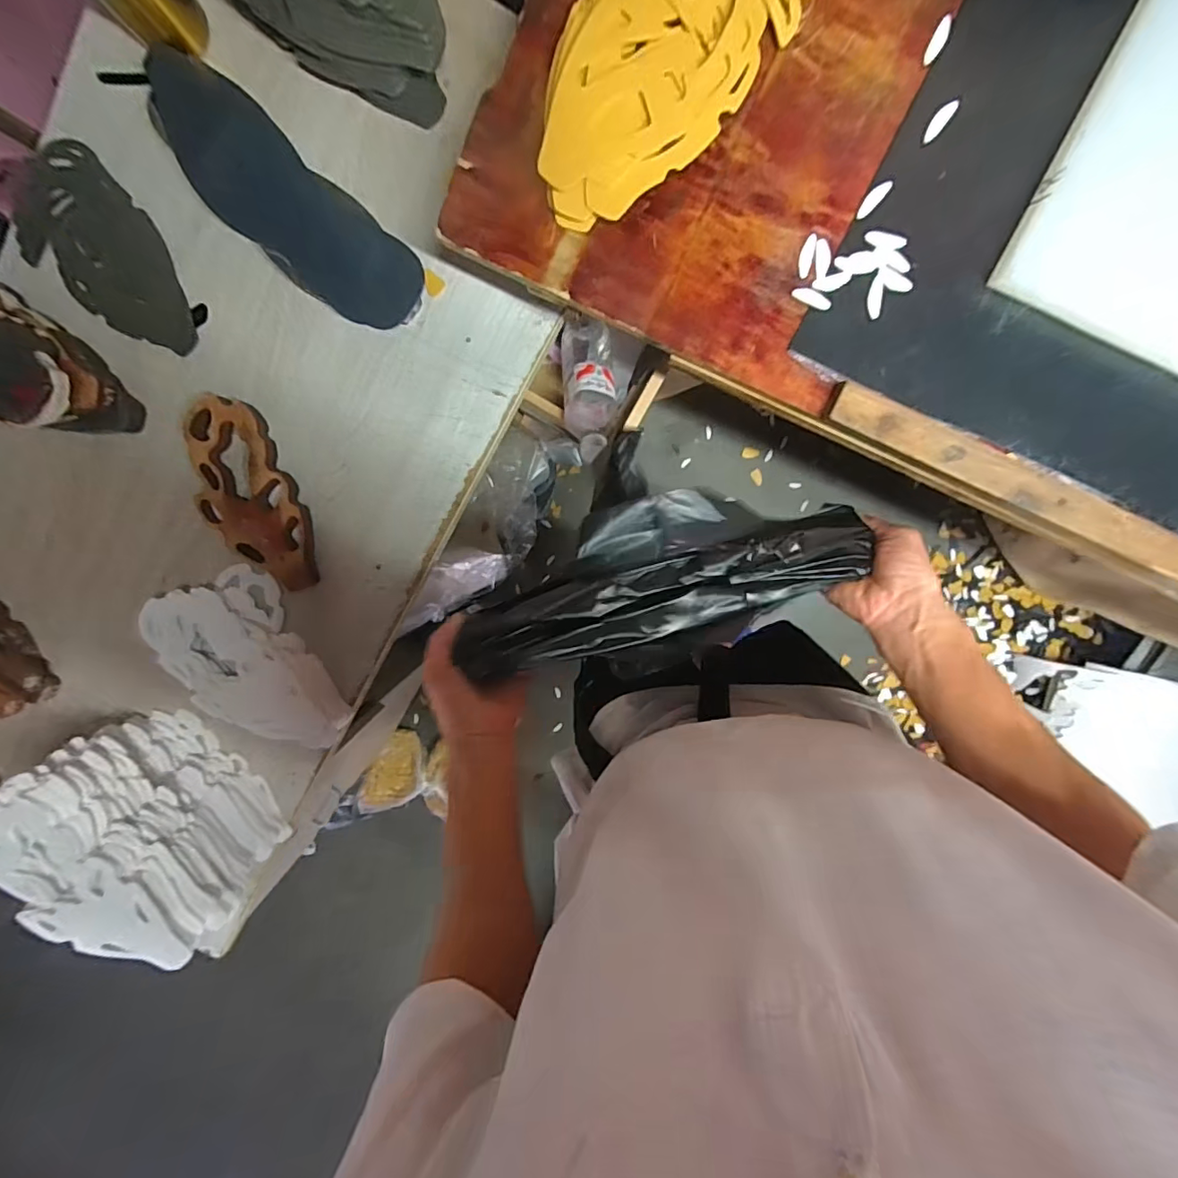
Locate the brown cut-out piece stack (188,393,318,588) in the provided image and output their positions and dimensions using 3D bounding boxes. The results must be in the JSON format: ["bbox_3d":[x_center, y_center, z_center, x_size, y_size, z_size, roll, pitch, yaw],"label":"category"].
[{"bbox_3d":[-0.391,-0.105,0.610,0.105,0.030,0.231,-22,96,7],"label":"brown cut-out piece stack"}]

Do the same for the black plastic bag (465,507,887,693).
[{"bbox_3d":[0.072,0.012,0.473,0.371,0.056,0.095,-15,97,-2],"label":"black plastic bag"}]

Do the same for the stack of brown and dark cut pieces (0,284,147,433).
[{"bbox_3d":[-0.582,-0.238,0.562,0.160,0.085,0.131,18,99,1],"label":"stack of brown and dark cut pieces"}]

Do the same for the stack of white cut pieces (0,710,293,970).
[{"bbox_3d":[-0.487,0.272,0.594,0.103,0.200,0.243,-42,93,9],"label":"stack of white cut pieces"}]

